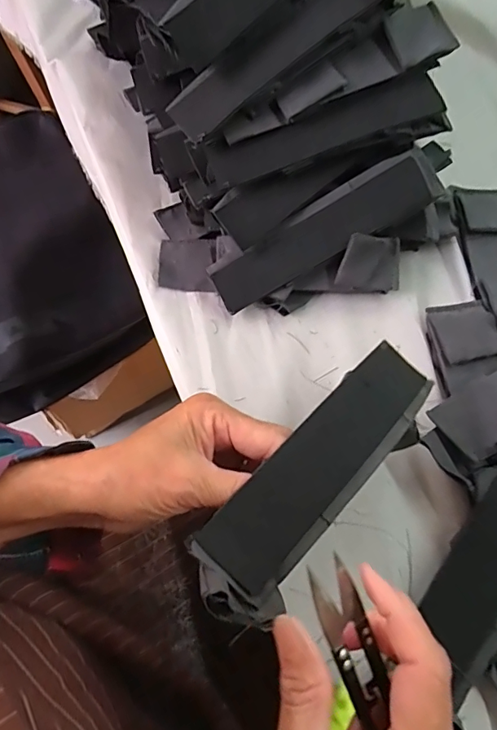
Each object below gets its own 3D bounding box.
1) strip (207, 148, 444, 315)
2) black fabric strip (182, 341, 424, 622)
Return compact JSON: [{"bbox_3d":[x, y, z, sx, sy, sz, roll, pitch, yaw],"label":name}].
[{"bbox_3d":[0.060,-0.108,0.386,0.194,0.011,0.045,-29,91,2],"label":"strip"},{"bbox_3d":[0.046,0.051,0.260,0.049,0.019,0.188,40,59,16],"label":"black fabric strip"}]

